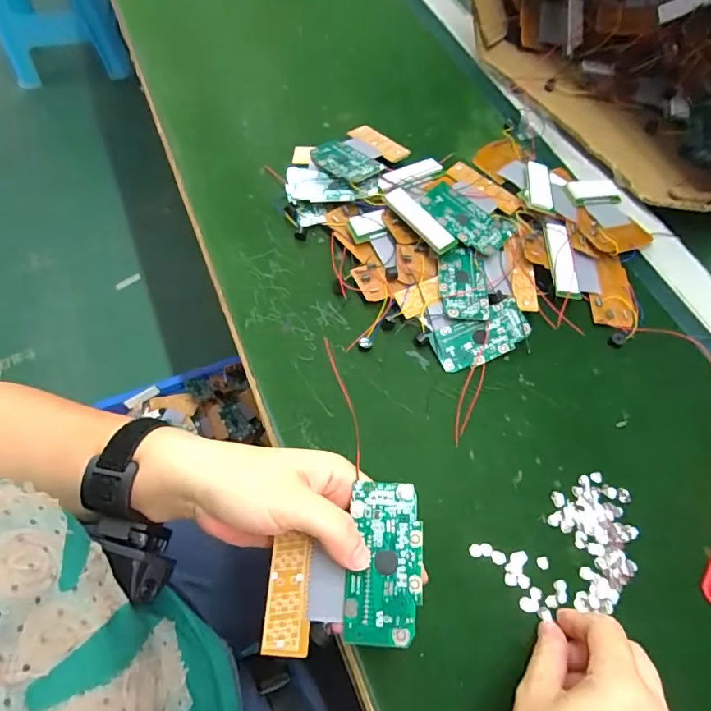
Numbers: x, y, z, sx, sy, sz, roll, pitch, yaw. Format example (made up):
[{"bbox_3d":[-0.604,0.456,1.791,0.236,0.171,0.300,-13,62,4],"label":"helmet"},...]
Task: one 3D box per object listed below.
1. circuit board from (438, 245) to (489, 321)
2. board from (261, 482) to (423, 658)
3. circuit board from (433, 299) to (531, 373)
[{"bbox_3d":[0.096,-0.064,0.416,0.041,0.009,0.069,0,63,-3],"label":"circuit board"},{"bbox_3d":[-0.007,0.121,0.269,0.087,0.016,0.091,3,64,1],"label":"board"},{"bbox_3d":[0.110,-0.017,0.403,0.084,0.004,0.041,-24,81,-6],"label":"circuit board"}]

